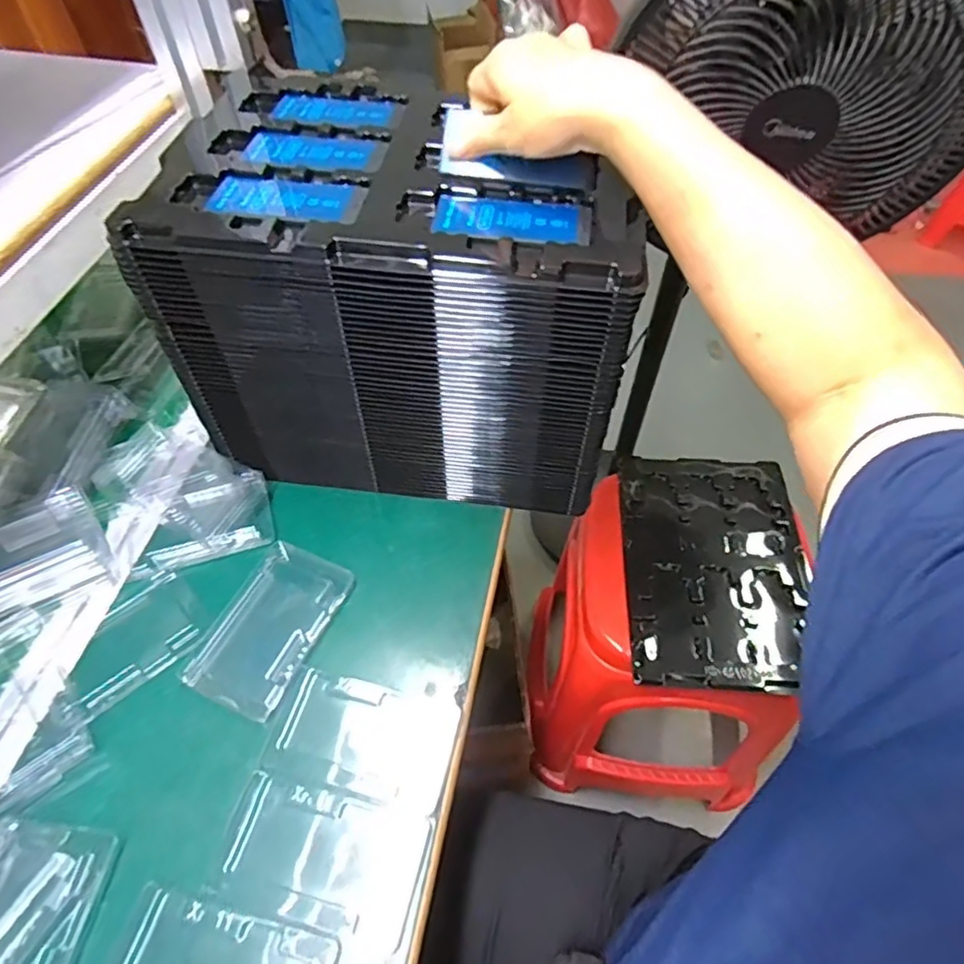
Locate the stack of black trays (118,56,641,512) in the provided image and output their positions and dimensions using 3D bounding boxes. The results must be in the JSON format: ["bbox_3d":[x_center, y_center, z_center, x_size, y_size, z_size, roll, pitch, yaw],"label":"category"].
[{"bbox_3d":[-0.061,-0.157,0.540,0.350,0.248,0.240,5,54,6],"label":"stack of black trays"}]

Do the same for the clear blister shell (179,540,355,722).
[{"bbox_3d":[-0.165,0.110,0.494,0.080,0.008,0.131,20,57,16],"label":"clear blister shell"}]

